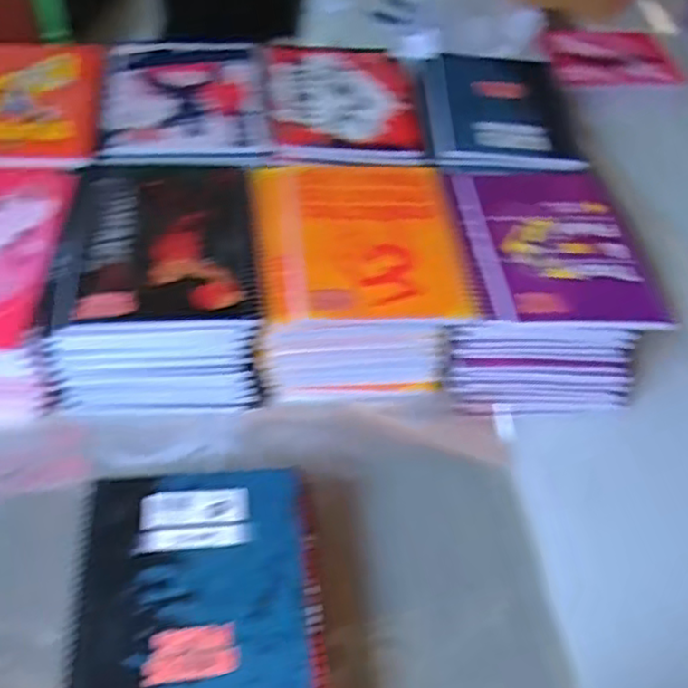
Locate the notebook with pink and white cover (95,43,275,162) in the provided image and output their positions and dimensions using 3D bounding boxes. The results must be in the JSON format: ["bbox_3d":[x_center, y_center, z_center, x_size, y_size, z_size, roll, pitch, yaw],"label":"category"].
[{"bbox_3d":[-0.164,-0.262,0.723,0.165,0.009,0.218,-3,53,-9],"label":"notebook with pink and white cover"}]

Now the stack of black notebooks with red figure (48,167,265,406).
[{"bbox_3d":[-0.159,-0.063,0.621,0.165,0.095,0.206,-1,53,-7],"label":"stack of black notebooks with red figure"}]

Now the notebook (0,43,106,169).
[{"bbox_3d":[-0.327,-0.244,0.688,0.164,0.016,0.219,-2,53,-8],"label":"notebook"}]

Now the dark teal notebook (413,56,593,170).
[{"bbox_3d":[0.168,-0.259,0.753,0.170,0.018,0.196,3,52,-3],"label":"dark teal notebook"}]

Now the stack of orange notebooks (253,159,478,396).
[{"bbox_3d":[0.009,-0.069,0.648,0.180,0.099,0.209,-2,53,-8],"label":"stack of orange notebooks"}]

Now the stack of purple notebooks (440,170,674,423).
[{"bbox_3d":[0.183,-0.068,0.669,0.176,0.095,0.221,5,52,-2],"label":"stack of purple notebooks"}]

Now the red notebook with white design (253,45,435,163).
[{"bbox_3d":[-0.002,-0.274,0.753,0.166,0.004,0.211,-3,53,-9],"label":"red notebook with white design"}]

